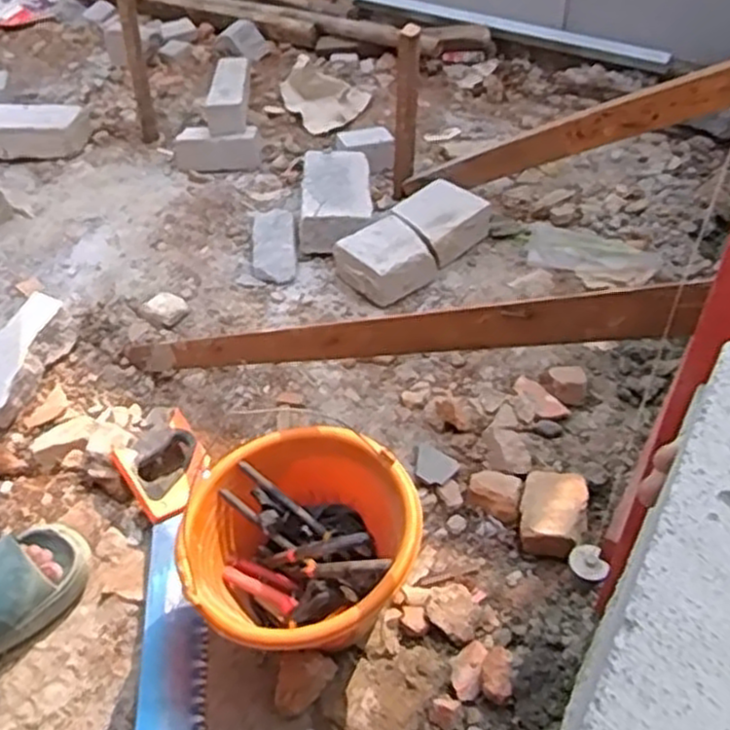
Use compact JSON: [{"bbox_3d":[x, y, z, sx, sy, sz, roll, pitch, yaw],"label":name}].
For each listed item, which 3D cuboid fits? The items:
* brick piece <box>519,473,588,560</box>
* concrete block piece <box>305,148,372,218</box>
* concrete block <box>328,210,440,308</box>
[{"bbox_3d":[0.234,0.186,0.950,0.082,0.049,0.104,12,43,14],"label":"brick piece"},{"bbox_3d":[-0.054,-0.335,1.448,0.126,0.059,0.268,-2,42,-1],"label":"concrete block piece"},{"bbox_3d":[0.032,-0.181,1.304,0.131,0.072,0.137,-27,48,-26],"label":"concrete block"}]

